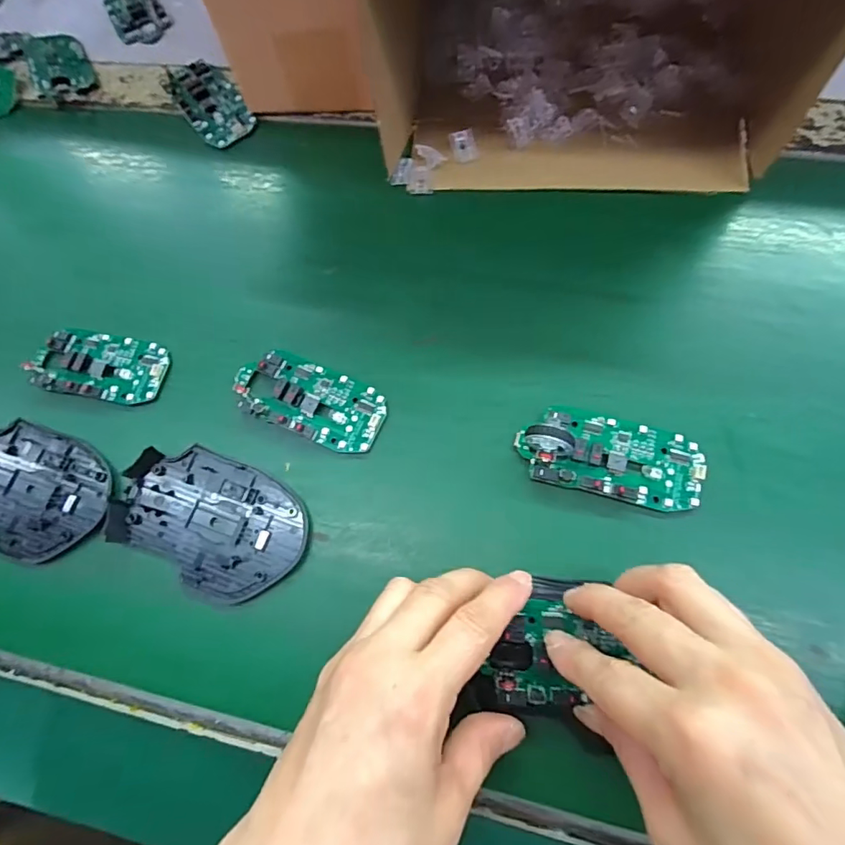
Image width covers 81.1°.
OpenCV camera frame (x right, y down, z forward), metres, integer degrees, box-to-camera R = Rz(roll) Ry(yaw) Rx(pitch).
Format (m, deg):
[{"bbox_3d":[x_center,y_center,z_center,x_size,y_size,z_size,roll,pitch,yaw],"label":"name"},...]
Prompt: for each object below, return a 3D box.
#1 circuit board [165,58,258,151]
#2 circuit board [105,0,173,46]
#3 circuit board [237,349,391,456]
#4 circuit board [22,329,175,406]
[{"bbox_3d":[-0.168,-0.255,0.396,0.044,0.013,0.087,-30,73,-8],"label":"circuit board"},{"bbox_3d":[-0.260,-0.373,0.443,0.046,0.012,0.089,-31,72,-5],"label":"circuit board"},{"bbox_3d":[-0.070,-0.014,0.307,0.097,0.010,0.045,22,74,9],"label":"circuit board"},{"bbox_3d":[-0.214,-0.038,0.329,0.089,0.010,0.046,10,72,5],"label":"circuit board"}]

